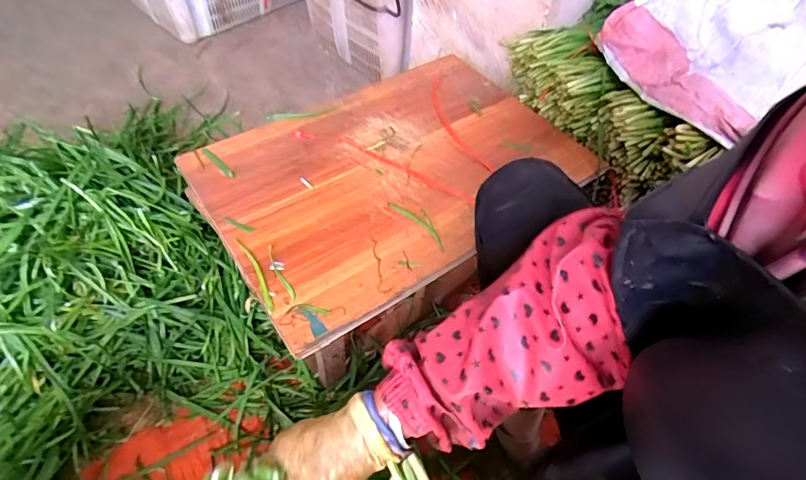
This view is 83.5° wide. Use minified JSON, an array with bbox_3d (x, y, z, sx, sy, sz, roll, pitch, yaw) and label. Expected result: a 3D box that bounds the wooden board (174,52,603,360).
[{"bbox_3d":[-0.015,-0.114,0.683,0.529,0.034,0.367,-29,57,-23],"label":"wooden board"}]

